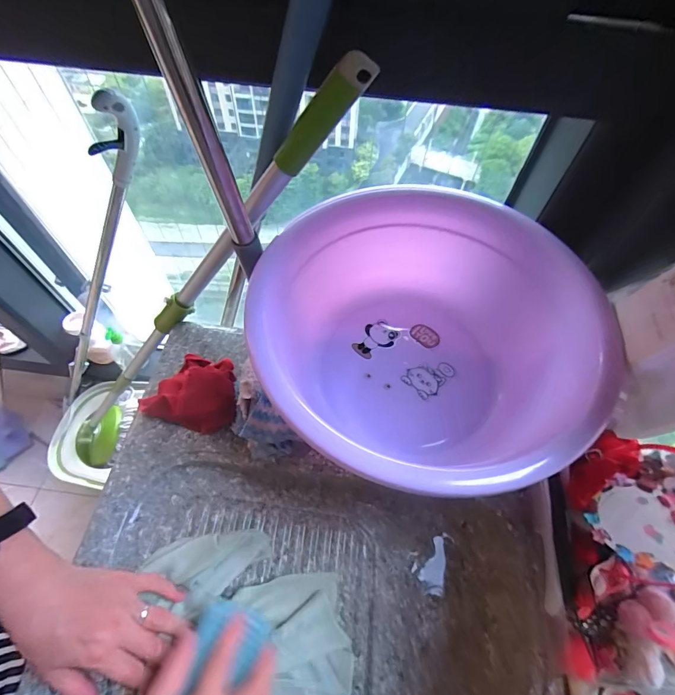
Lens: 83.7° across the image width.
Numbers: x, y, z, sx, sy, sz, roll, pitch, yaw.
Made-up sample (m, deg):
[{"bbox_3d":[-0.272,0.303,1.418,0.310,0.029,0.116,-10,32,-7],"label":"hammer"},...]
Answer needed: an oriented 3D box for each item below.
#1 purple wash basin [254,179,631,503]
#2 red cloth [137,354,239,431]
[{"bbox_3d":[0.112,-0.005,0.489,0.358,0.177,0.378,1,59,-1],"label":"purple wash basin"},{"bbox_3d":[-0.193,0.052,0.503,0.129,0.048,0.102,6,59,2],"label":"red cloth"}]

